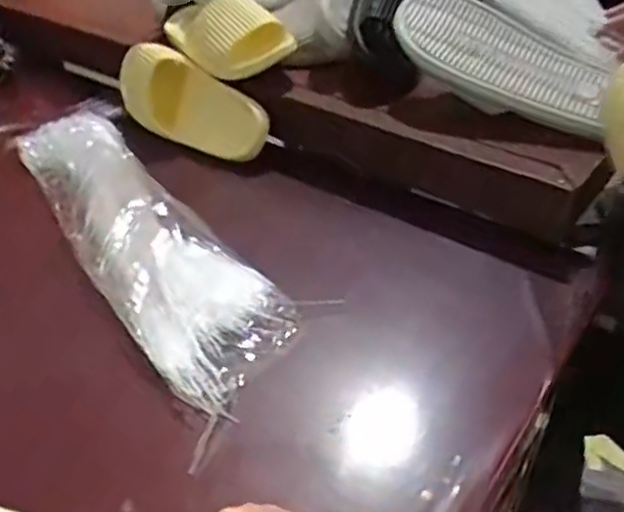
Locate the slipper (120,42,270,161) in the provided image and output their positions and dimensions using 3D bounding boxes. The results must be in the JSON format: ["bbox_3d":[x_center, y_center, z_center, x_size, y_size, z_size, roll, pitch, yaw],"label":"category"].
[{"bbox_3d":[-0.165,-0.200,0.850,0.247,0.099,0.069,25,44,29],"label":"slipper"}]

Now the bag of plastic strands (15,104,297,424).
[{"bbox_3d":[-0.181,-0.030,0.693,0.138,0.042,0.494,-23,43,-27],"label":"bag of plastic strands"}]

